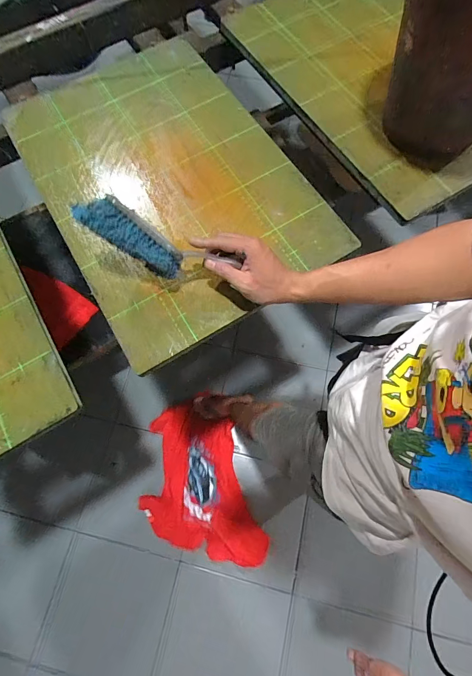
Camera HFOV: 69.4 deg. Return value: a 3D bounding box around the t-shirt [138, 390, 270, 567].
[{"bbox_3d":[-0.152,0.543,1.277,0.370,0.057,0.599,-17,72,-4],"label":"t-shirt"}]

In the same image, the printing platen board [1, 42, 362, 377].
[{"bbox_3d":[-0.132,-0.290,0.589,0.397,0.026,0.597,-31,74,-8],"label":"printing platen board"}]

